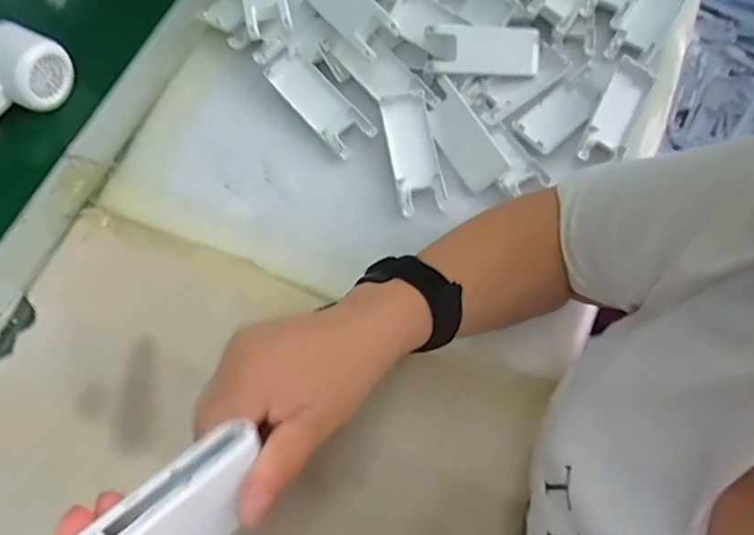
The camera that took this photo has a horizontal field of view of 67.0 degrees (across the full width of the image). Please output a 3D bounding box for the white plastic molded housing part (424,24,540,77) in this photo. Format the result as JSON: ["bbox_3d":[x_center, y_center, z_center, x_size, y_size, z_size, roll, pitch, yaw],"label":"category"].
[{"bbox_3d":[0.094,-0.189,0.496,0.101,0.013,0.041,0,102,-11],"label":"white plastic molded housing part"}]

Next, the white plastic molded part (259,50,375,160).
[{"bbox_3d":[-0.049,-0.142,0.490,0.039,0.022,0.104,-42,75,-15],"label":"white plastic molded part"}]

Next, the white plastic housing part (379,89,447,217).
[{"bbox_3d":[0.031,-0.099,0.476,0.039,0.021,0.106,-10,70,-5],"label":"white plastic housing part"}]

